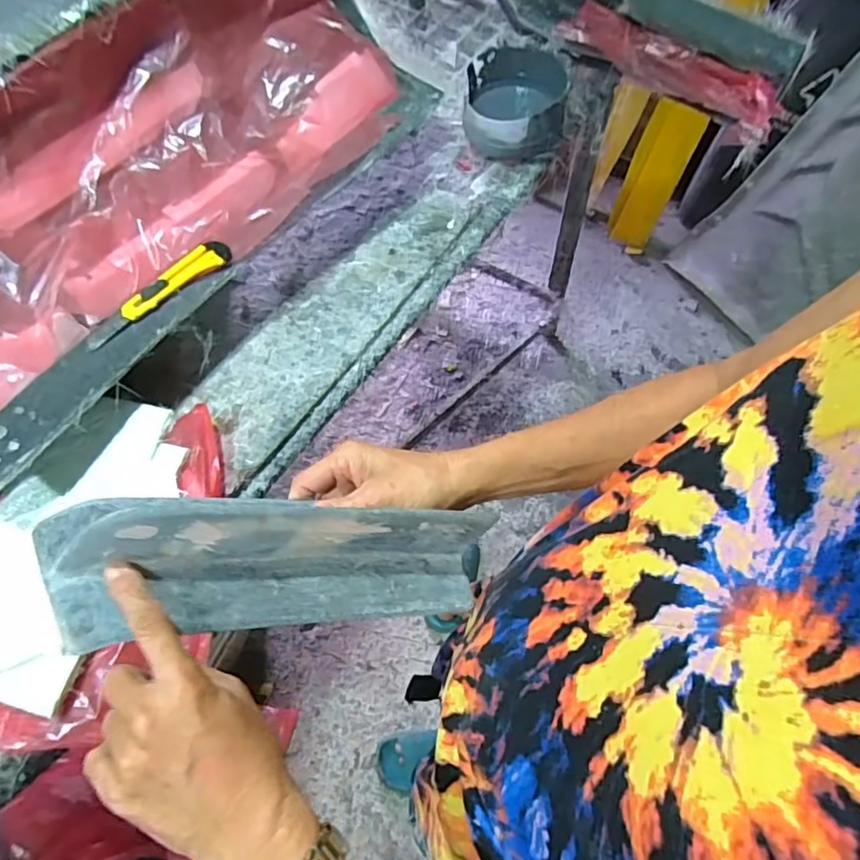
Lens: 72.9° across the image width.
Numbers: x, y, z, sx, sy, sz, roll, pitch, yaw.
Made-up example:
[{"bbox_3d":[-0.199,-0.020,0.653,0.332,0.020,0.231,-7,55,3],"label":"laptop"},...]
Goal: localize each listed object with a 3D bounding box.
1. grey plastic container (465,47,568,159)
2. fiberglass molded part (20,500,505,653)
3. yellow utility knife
[{"bbox_3d":[0.143,-0.548,0.993,0.164,0.097,0.182,8,65,4],"label":"grey plastic container"},{"bbox_3d":[-0.089,0.082,0.367,0.274,0.077,0.078,6,63,-23],"label":"fiberglass molded part"},{"bbox_3d":[-0.320,-0.163,0.693,0.036,0.017,0.194,36,71,16],"label":"yellow utility knife"}]

